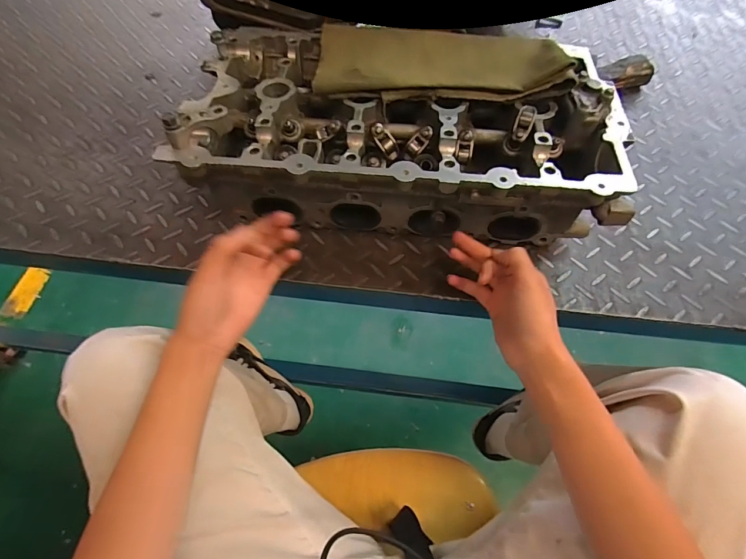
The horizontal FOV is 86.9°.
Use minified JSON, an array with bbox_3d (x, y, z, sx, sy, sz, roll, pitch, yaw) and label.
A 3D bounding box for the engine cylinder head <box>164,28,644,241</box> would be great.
[{"bbox_3d":[0.034,-0.166,0.471,0.447,0.148,0.238,5,61,1],"label":"engine cylinder head"}]

